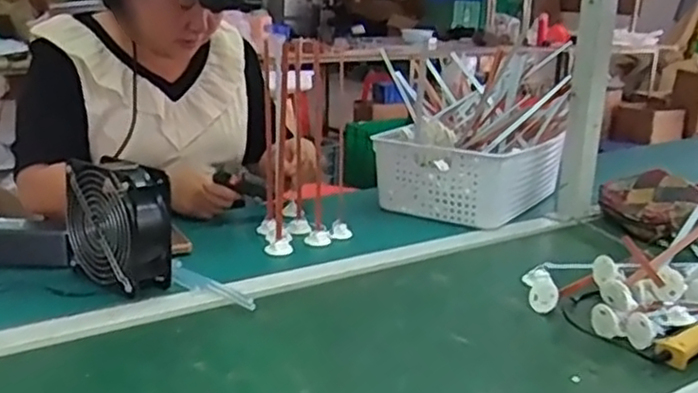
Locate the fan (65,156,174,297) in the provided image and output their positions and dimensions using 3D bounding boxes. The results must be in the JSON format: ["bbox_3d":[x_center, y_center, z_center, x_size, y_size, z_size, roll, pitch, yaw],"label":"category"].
[{"bbox_3d":[-0.285,0.037,0.848,0.143,0.148,0.063,14,20,37],"label":"fan"}]

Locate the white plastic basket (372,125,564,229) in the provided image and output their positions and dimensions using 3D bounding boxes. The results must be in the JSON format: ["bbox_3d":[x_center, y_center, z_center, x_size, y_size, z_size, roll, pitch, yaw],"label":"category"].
[{"bbox_3d":[0.215,-0.042,1.230,0.271,0.125,0.245,13,19,35],"label":"white plastic basket"}]

